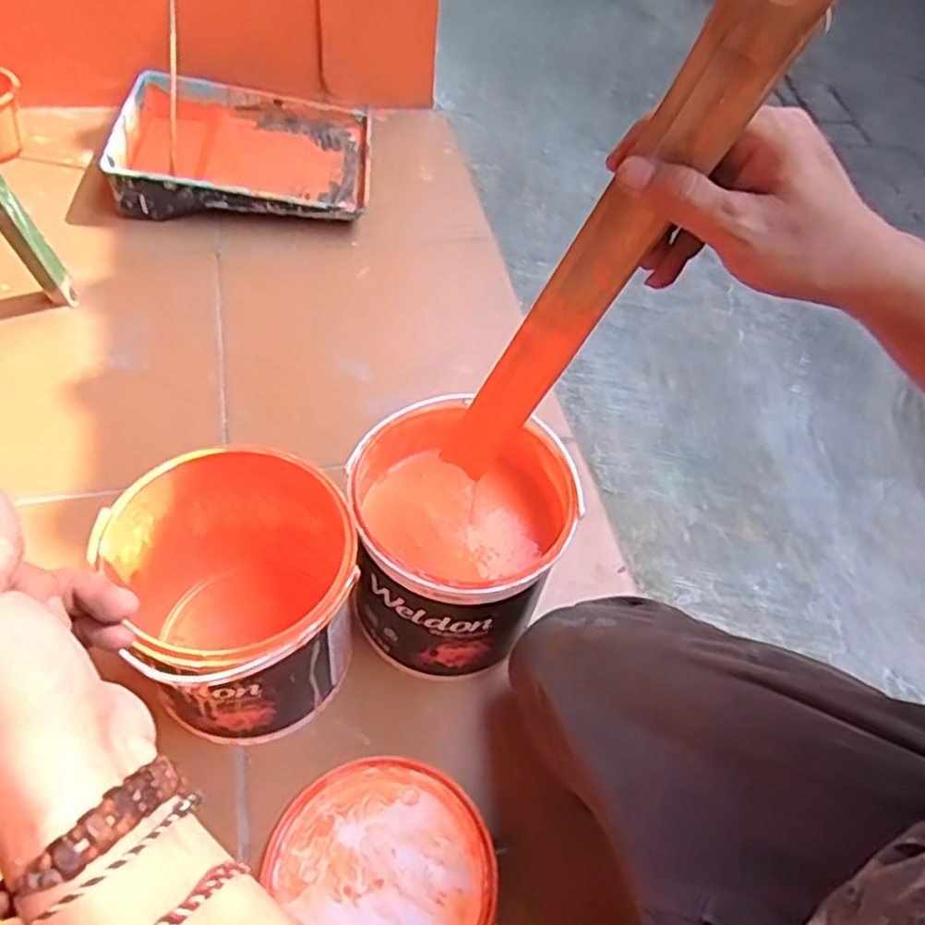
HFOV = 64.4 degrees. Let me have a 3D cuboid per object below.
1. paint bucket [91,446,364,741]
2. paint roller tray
[{"bbox_3d":[-0.174,0.116,0.604,0.170,0.191,0.186,3,51,-3],"label":"paint bucket"},{"bbox_3d":[-0.317,-0.459,1.087,0.348,0.079,0.281,0,51,-6],"label":"paint roller tray"}]

